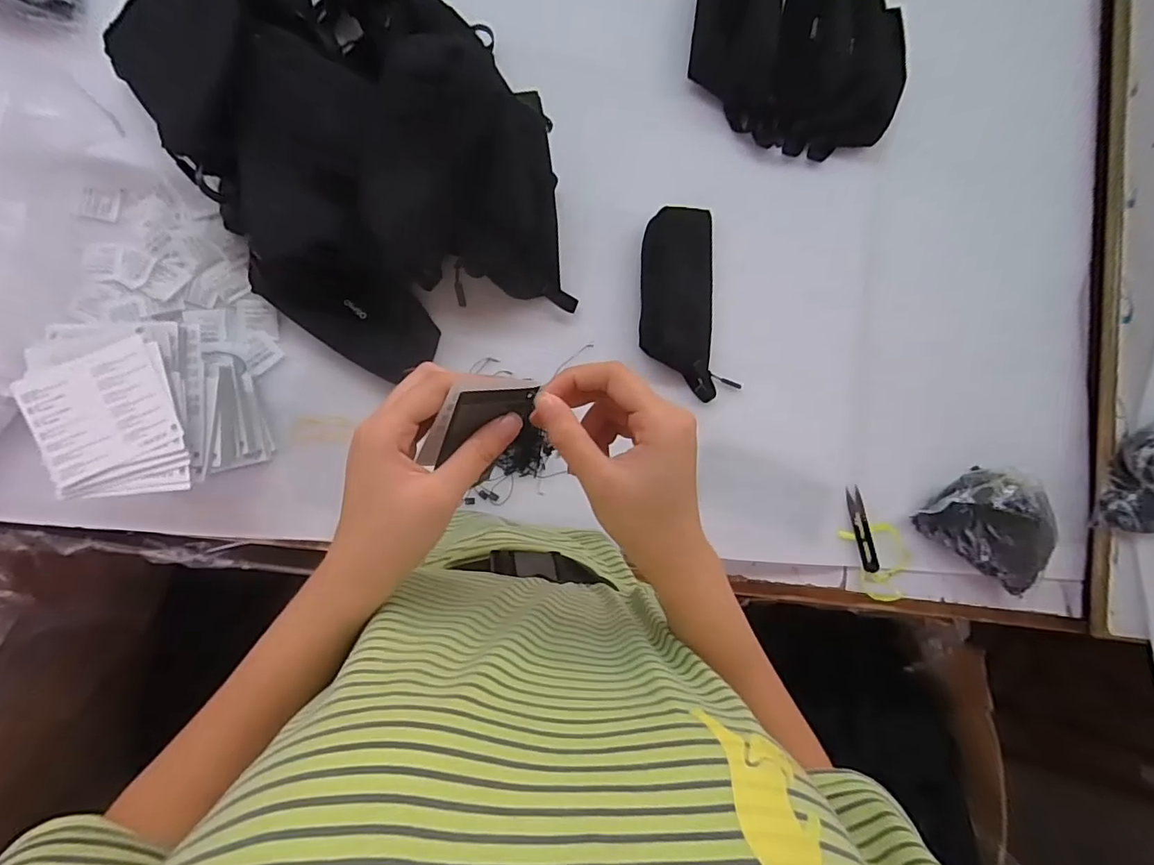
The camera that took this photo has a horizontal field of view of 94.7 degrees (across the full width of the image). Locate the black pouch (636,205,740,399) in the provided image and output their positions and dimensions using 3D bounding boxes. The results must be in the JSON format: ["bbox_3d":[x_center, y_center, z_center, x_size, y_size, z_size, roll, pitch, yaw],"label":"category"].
[{"bbox_3d":[0.124,-0.150,0.620,0.100,0.023,0.216,-6,87,-9],"label":"black pouch"}]

